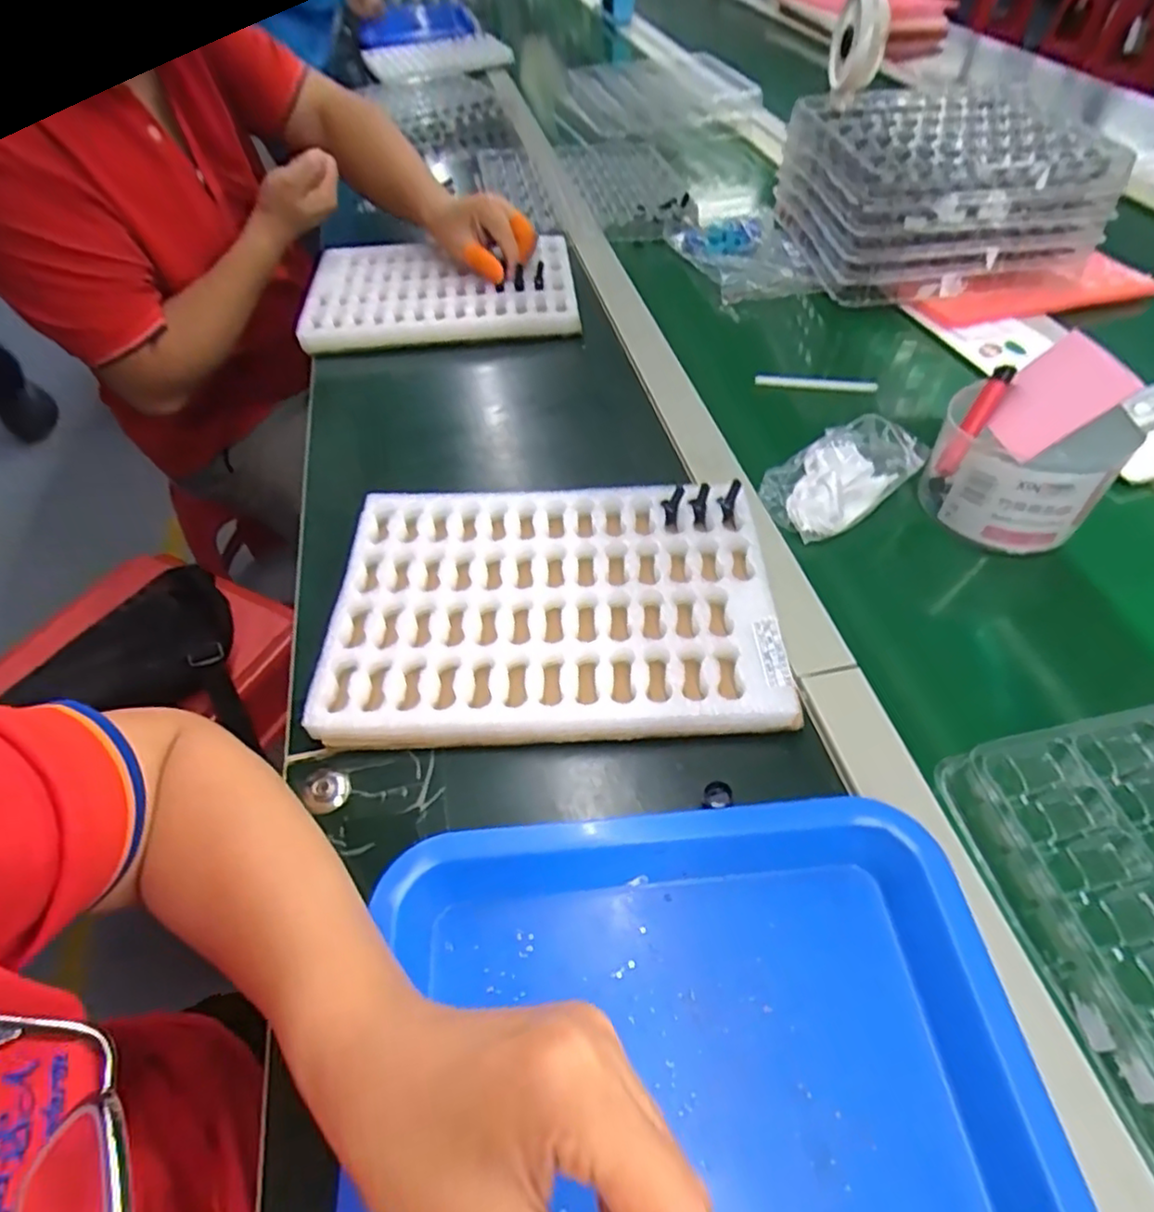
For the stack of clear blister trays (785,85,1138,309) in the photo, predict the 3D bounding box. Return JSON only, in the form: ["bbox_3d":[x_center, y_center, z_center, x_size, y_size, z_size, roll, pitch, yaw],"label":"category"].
[{"bbox_3d":[0.375,-0.445,0.737,0.253,0.135,0.264,-8,50,-5],"label":"stack of clear blister trays"}]

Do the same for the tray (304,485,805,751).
[{"bbox_3d":[-0.015,-0.002,0.437,0.269,0.030,0.190,-2,50,0],"label":"tray"}]

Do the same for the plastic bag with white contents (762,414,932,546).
[{"bbox_3d":[0.199,-0.102,0.512,0.124,0.033,0.077,-28,55,-20],"label":"plastic bag with white contents"}]

